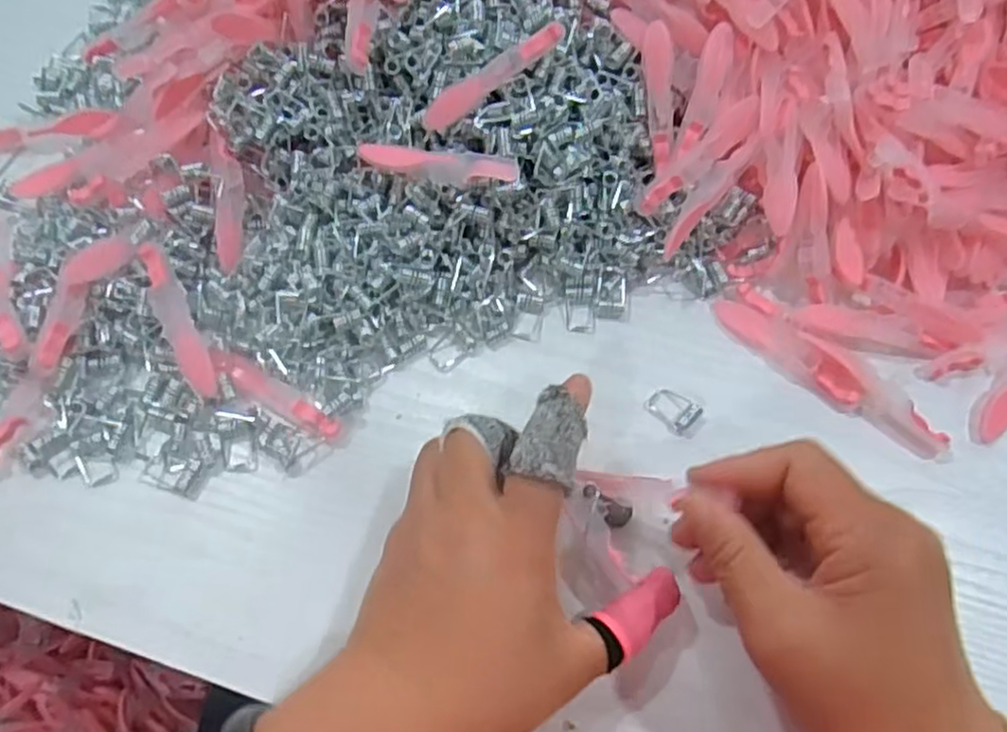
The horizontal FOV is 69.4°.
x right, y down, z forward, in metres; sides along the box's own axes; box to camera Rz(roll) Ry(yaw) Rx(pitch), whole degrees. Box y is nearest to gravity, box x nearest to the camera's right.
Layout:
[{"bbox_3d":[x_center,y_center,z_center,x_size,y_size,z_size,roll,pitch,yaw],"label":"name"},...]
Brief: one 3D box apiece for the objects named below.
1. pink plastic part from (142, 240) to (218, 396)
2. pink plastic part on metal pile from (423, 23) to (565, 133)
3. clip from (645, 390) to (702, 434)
[{"bbox_3d":[-0.148,-0.021,0.331,0.013,0.005,0.076,-24,80,-12],"label":"pink plastic part"},{"bbox_3d":[-0.005,-0.140,0.350,0.078,0.010,0.010,-32,66,10],"label":"pink plastic part on metal pile"},{"bbox_3d":[0.079,0.019,0.336,0.016,0.005,0.023,-41,71,-18],"label":"clip"}]

